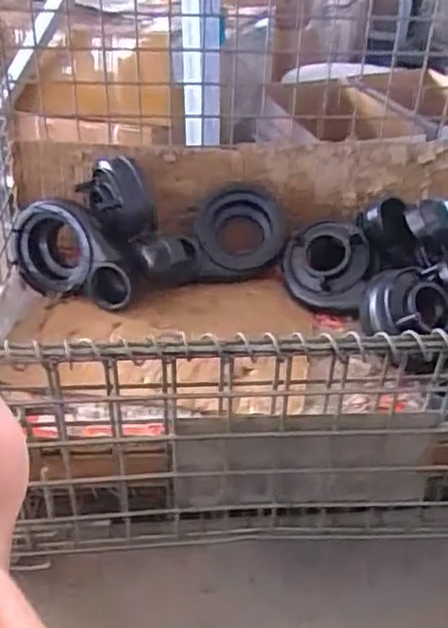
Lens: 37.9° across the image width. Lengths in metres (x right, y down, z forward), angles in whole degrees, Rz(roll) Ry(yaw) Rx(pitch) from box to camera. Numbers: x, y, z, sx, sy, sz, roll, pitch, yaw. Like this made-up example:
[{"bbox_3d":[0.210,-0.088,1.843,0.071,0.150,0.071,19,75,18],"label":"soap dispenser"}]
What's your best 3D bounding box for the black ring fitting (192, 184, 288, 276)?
[{"bbox_3d":[0.029,-0.134,1.083,0.151,0.157,0.055,0,-7,0],"label":"black ring fitting"}]

